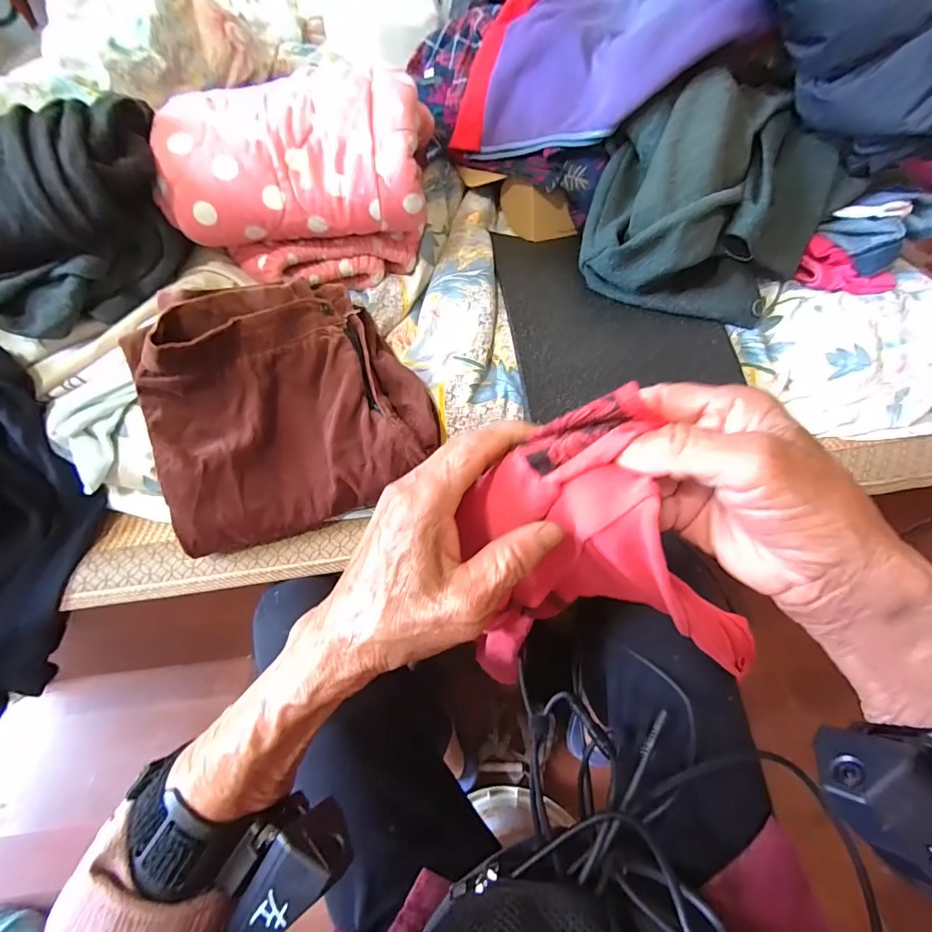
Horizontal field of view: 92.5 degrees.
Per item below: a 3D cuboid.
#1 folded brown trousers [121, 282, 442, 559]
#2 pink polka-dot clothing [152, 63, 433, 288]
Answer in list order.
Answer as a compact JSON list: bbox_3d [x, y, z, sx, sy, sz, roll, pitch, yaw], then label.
[{"bbox_3d":[-0.166,-0.067,0.425,0.245,0.122,0.212,-18,62,-10],"label":"folded brown trousers"},{"bbox_3d":[-0.157,-0.295,0.487,0.289,0.158,0.148,-18,62,-10],"label":"pink polka-dot clothing"}]

